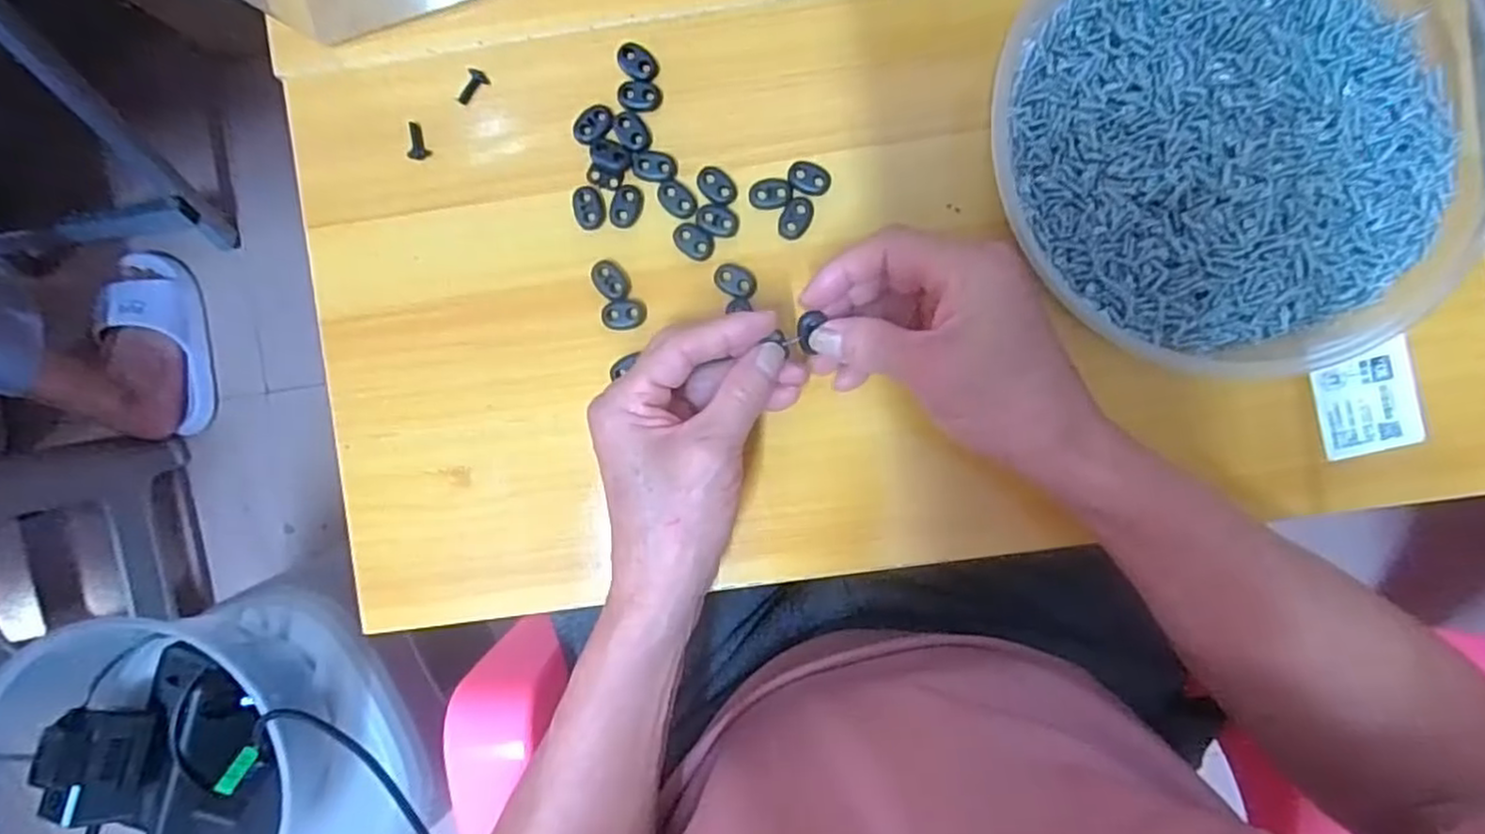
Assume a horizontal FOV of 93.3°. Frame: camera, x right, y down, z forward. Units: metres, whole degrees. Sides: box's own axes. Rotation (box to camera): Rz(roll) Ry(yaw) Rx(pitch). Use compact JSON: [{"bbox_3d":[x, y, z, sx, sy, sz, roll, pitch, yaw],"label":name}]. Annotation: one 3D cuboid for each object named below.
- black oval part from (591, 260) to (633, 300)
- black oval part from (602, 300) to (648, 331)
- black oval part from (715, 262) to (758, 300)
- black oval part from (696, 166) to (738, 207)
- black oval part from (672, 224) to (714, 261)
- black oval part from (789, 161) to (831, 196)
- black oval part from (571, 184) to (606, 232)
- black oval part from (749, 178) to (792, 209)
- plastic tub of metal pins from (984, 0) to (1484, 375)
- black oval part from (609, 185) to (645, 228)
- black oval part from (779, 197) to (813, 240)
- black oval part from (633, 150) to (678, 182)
[{"bbox_3d":[-0.067,-0.071,0.361,0.017,0.004,0.022,-40,90,3],"label":"black oval part"},{"bbox_3d":[-0.061,-0.053,0.362,0.022,0.004,0.014,-6,92,2],"label":"black oval part"},{"bbox_3d":[-0.003,-0.070,0.361,0.022,0.004,0.015,26,93,1],"label":"black oval part"},{"bbox_3d":[-0.013,-0.119,0.360,0.015,0.004,0.022,-44,90,3],"label":"black oval part"},{"bbox_3d":[-0.025,-0.090,0.360,0.022,0.004,0.015,29,93,1],"label":"black oval part"},{"bbox_3d":[0.034,-0.122,0.358,0.021,0.004,0.016,13,92,2],"label":"black oval part"},{"bbox_3d":[-0.079,-0.108,0.360,0.015,0.004,0.022,-16,91,3],"label":"black oval part"},{"bbox_3d":[0.014,-0.114,0.358,0.021,0.004,0.015,-4,92,2],"label":"black oval part"},{"bbox_3d":[0.234,-0.135,0.332,0.234,0.047,0.216,0,92,2],"label":"plastic tub of metal pins"},{"bbox_3d":[-0.060,-0.109,0.360,0.016,0.004,0.022,20,92,1],"label":"black oval part"},{"bbox_3d":[0.028,-0.102,0.359,0.014,0.004,0.023,27,93,1],"label":"black oval part"},{"bbox_3d":[-0.045,-0.129,0.360,0.022,0.004,0.015,6,92,2],"label":"black oval part"}]

